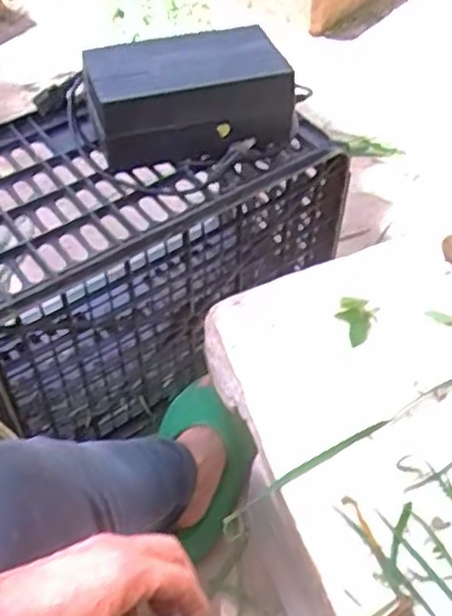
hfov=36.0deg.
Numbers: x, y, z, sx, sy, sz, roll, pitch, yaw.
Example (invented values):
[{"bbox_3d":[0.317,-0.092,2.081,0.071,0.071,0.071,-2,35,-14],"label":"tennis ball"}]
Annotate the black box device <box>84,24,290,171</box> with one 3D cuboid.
[{"bbox_3d":[-0.040,-0.234,0.769,0.216,0.087,0.113,-11,51,-10],"label":"black box device"}]

